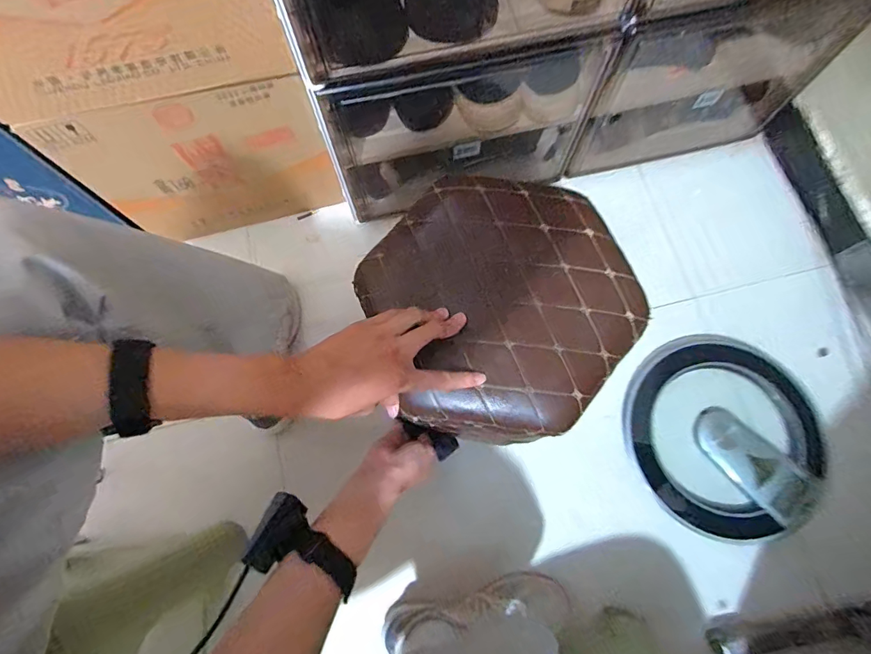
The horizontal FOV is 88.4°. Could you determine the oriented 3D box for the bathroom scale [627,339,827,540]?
[{"bbox_3d":[0.509,0.190,0.788,0.325,0.041,0.325,-1,74,5],"label":"bathroom scale"}]

